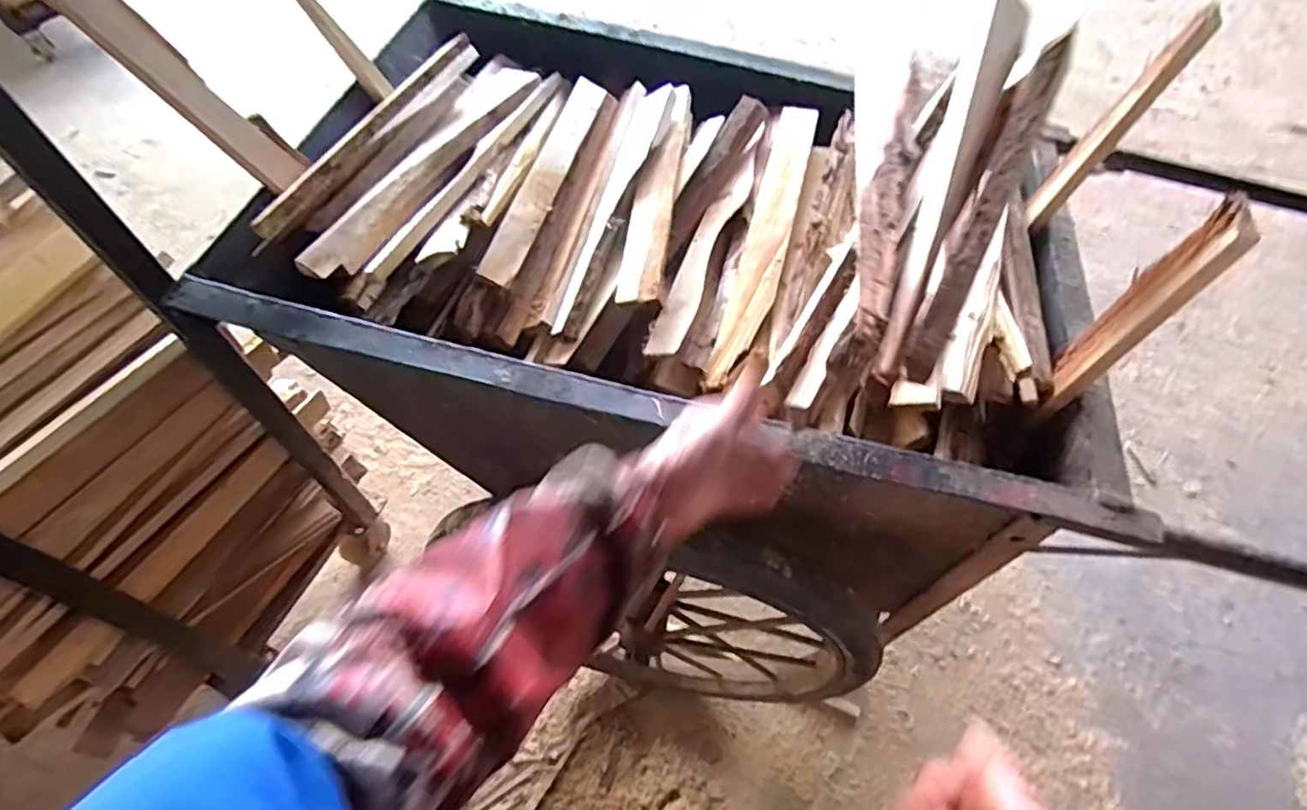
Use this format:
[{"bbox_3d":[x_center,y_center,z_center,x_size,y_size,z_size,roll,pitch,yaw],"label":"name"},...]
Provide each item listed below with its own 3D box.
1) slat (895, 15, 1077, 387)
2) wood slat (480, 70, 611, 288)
[{"bbox_3d":[0.304,-0.195,0.597,0.030,0.046,0.447,25,59,18],"label":"slat"},{"bbox_3d":[-0.138,-0.308,0.904,0.044,0.018,0.392,28,55,-18],"label":"wood slat"}]

